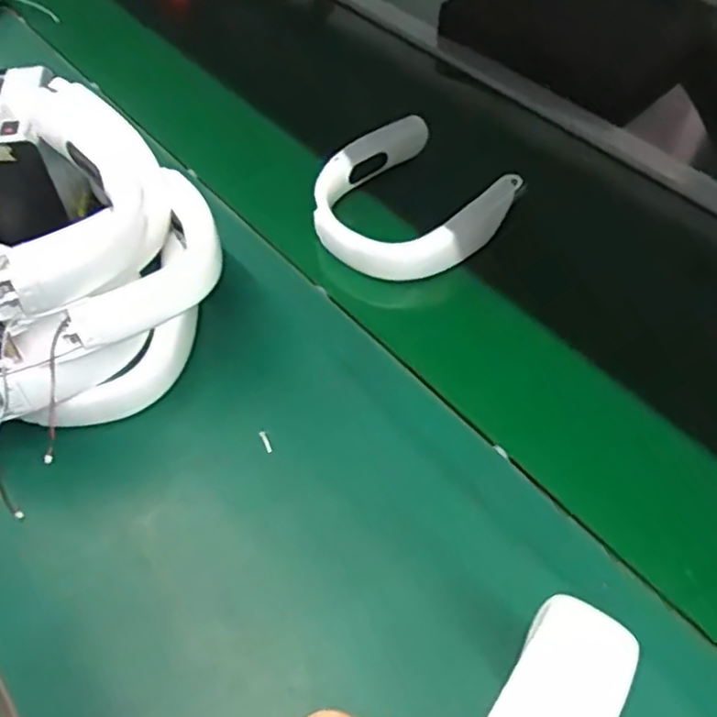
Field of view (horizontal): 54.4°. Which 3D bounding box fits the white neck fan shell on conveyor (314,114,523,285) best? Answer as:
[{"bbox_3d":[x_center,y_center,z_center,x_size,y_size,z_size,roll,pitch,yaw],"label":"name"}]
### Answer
[{"bbox_3d":[0.048,-0.164,0.741,0.191,0.053,0.176,-38,60,-24],"label":"white neck fan shell on conveyor"}]

